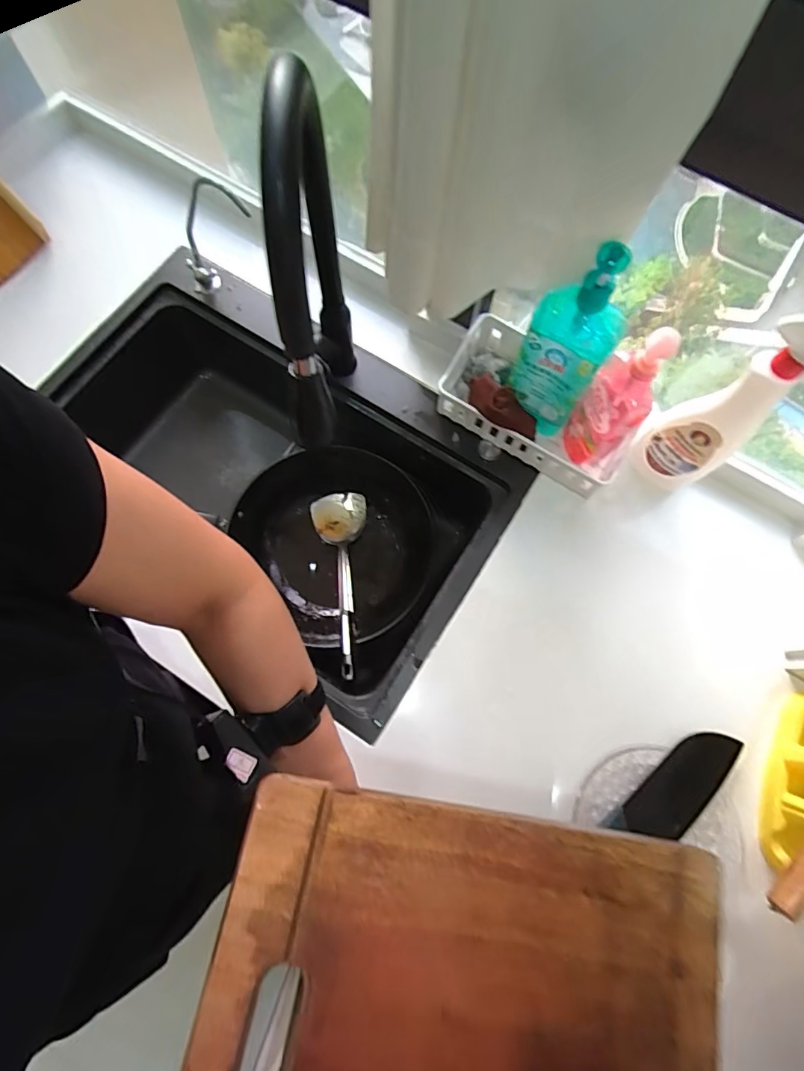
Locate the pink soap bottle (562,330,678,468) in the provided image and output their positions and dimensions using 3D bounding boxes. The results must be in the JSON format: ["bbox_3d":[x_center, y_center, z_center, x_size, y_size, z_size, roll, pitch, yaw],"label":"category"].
[{"bbox_3d":[0.258,-0.157,0.617,0.072,0.233,0.053,39,77,10],"label":"pink soap bottle"}]

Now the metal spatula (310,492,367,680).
[{"bbox_3d":[-0.096,0.075,0.817,0.097,0.055,0.355,-6,50,-3],"label":"metal spatula"}]

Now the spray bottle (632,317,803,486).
[{"bbox_3d":[0.361,-0.134,0.564,0.108,0.275,0.050,30,75,8],"label":"spray bottle"}]

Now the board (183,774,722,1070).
[{"bbox_3d":[0.055,0.316,0.314,0.355,0.009,0.251,17,70,-13],"label":"board"}]

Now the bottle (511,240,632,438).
[{"bbox_3d":[0.194,-0.223,0.601,0.103,0.268,0.068,23,74,6],"label":"bottle"}]

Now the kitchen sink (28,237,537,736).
[{"bbox_3d":[-0.211,-0.086,0.820,0.713,0.224,0.411,34,76,9],"label":"kitchen sink"}]

